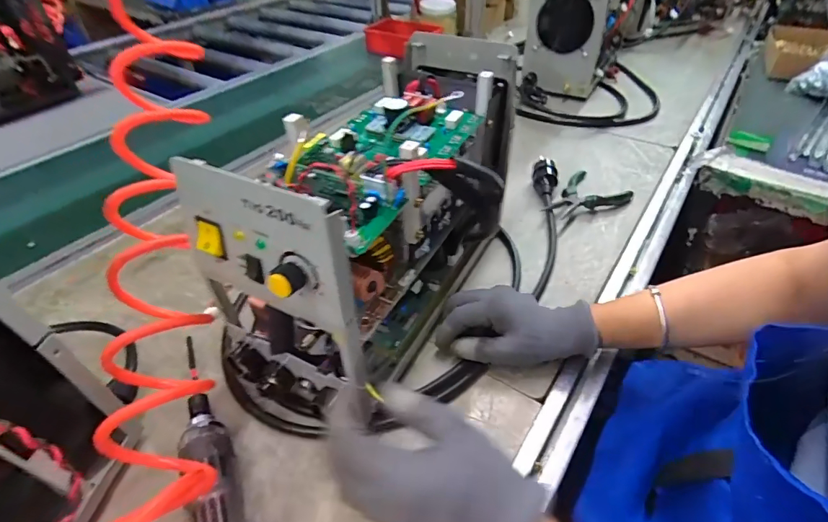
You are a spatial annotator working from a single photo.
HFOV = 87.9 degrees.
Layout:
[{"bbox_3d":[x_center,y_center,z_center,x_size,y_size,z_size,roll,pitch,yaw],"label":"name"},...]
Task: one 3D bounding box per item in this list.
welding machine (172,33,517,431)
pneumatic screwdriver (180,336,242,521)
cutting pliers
[{"bbox_3d":[-0.020,-0.059,0.446,0.200,0.221,0.362,11,44,15],"label":"welding machine"},{"bbox_3d":[-0.162,0.172,0.358,0.051,0.044,0.252,-19,45,-17],"label":"pneumatic screwdriver"},{"bbox_3d":[0.264,-0.092,0.642,0.091,0.021,0.145,26,50,26],"label":"cutting pliers"}]

